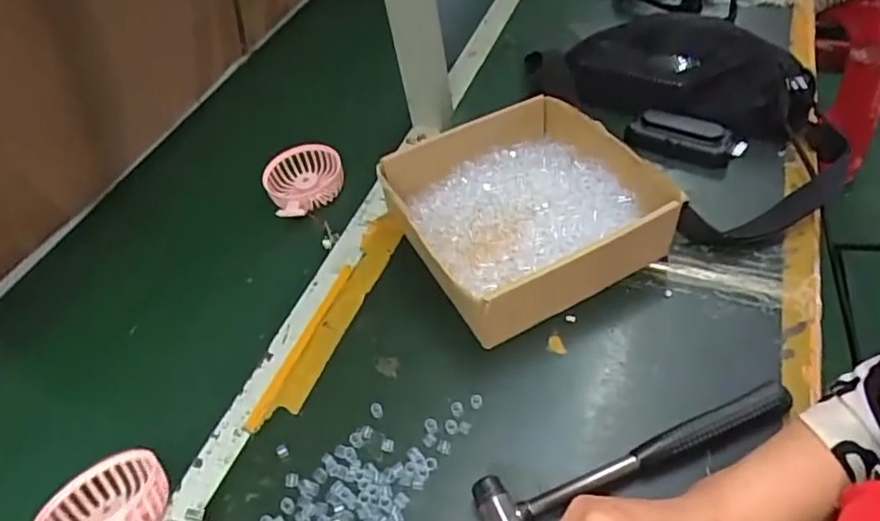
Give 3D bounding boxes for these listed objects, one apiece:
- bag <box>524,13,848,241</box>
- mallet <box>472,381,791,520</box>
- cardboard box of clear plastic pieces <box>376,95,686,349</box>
[{"bbox_3d":[0.267,-0.161,0.643,0.280,0.076,0.329,-8,48,0],"label":"bag"},{"bbox_3d":[0.140,0.139,0.428,0.239,0.023,0.061,-23,50,-13],"label":"mallet"},{"bbox_3d":[0.084,-0.052,0.576,0.229,0.072,0.205,-25,51,-14],"label":"cardboard box of clear plastic pieces"}]

